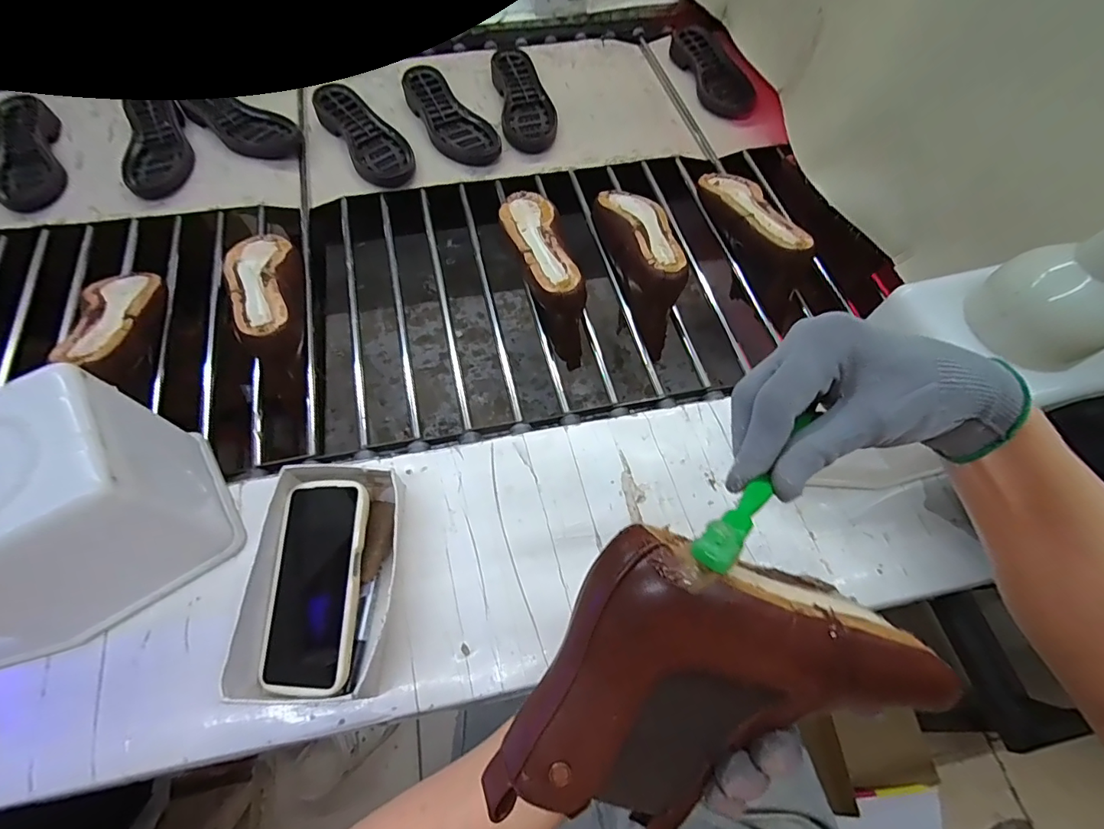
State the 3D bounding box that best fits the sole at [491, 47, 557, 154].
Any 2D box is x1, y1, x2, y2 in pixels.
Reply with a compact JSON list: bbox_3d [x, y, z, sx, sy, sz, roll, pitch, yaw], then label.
[{"bbox_3d":[-0.050,-0.535,0.818,0.085,0.035,0.234,-11,64,-7],"label":"sole"}]

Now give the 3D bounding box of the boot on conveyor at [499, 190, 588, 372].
[{"bbox_3d":[-0.016,-0.196,0.655,0.071,0.126,0.237,-11,64,-7],"label":"boot on conveyor"}]

